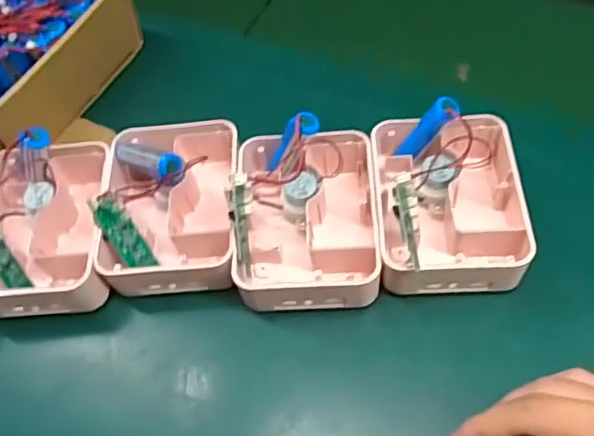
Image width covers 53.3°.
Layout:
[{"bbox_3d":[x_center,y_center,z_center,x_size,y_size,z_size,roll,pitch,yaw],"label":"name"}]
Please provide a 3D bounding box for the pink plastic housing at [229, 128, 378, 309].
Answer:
[{"bbox_3d":[0.006,-0.004,0.425,0.100,0.044,0.134,-3,57,-1],"label":"pink plastic housing"}]

